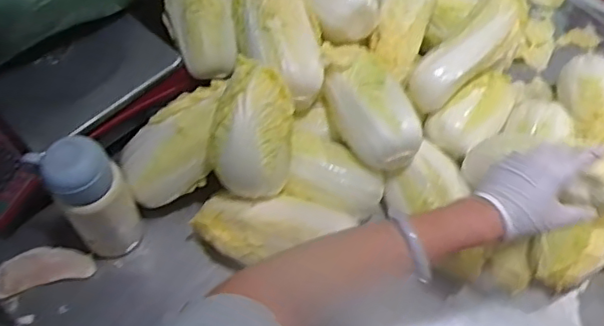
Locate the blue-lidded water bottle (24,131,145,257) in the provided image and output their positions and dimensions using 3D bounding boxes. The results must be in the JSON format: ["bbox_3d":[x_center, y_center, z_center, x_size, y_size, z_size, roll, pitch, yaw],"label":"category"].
[{"bbox_3d":[-0.241,0.038,0.691,0.076,0.178,0.072,0,59,-1],"label":"blue-lidded water bottle"}]

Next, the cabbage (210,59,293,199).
[{"bbox_3d":[-0.057,-0.042,0.701,0.093,0.086,0.136,7,59,3],"label":"cabbage"}]

